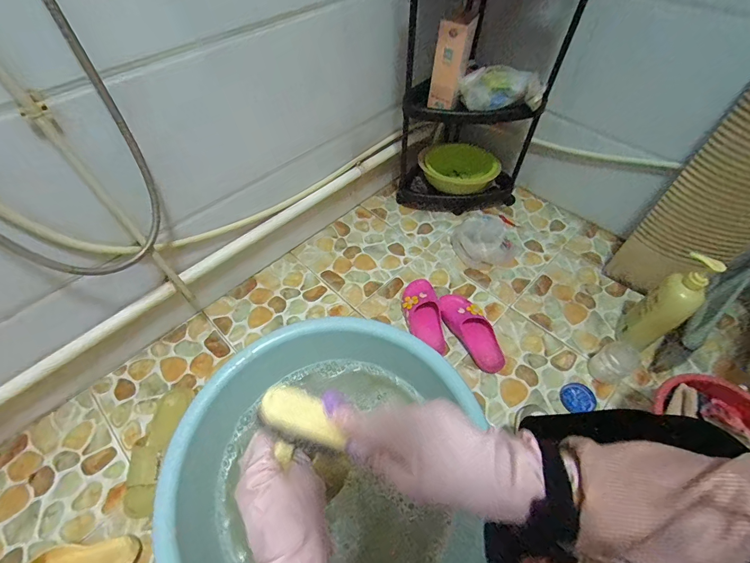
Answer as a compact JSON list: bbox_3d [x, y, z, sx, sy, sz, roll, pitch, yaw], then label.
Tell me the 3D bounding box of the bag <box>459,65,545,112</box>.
[{"bbox_3d":[0.315,-0.479,0.889,0.205,0.089,0.062,13,55,9],"label":"bag"}]

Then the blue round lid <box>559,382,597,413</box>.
[{"bbox_3d":[0.468,0.268,0.824,0.074,0.016,0.066,-10,54,-4],"label":"blue round lid"}]

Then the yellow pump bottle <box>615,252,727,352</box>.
[{"bbox_3d":[0.662,0.063,0.817,0.069,0.298,0.088,-25,58,-17],"label":"yellow pump bottle"}]

